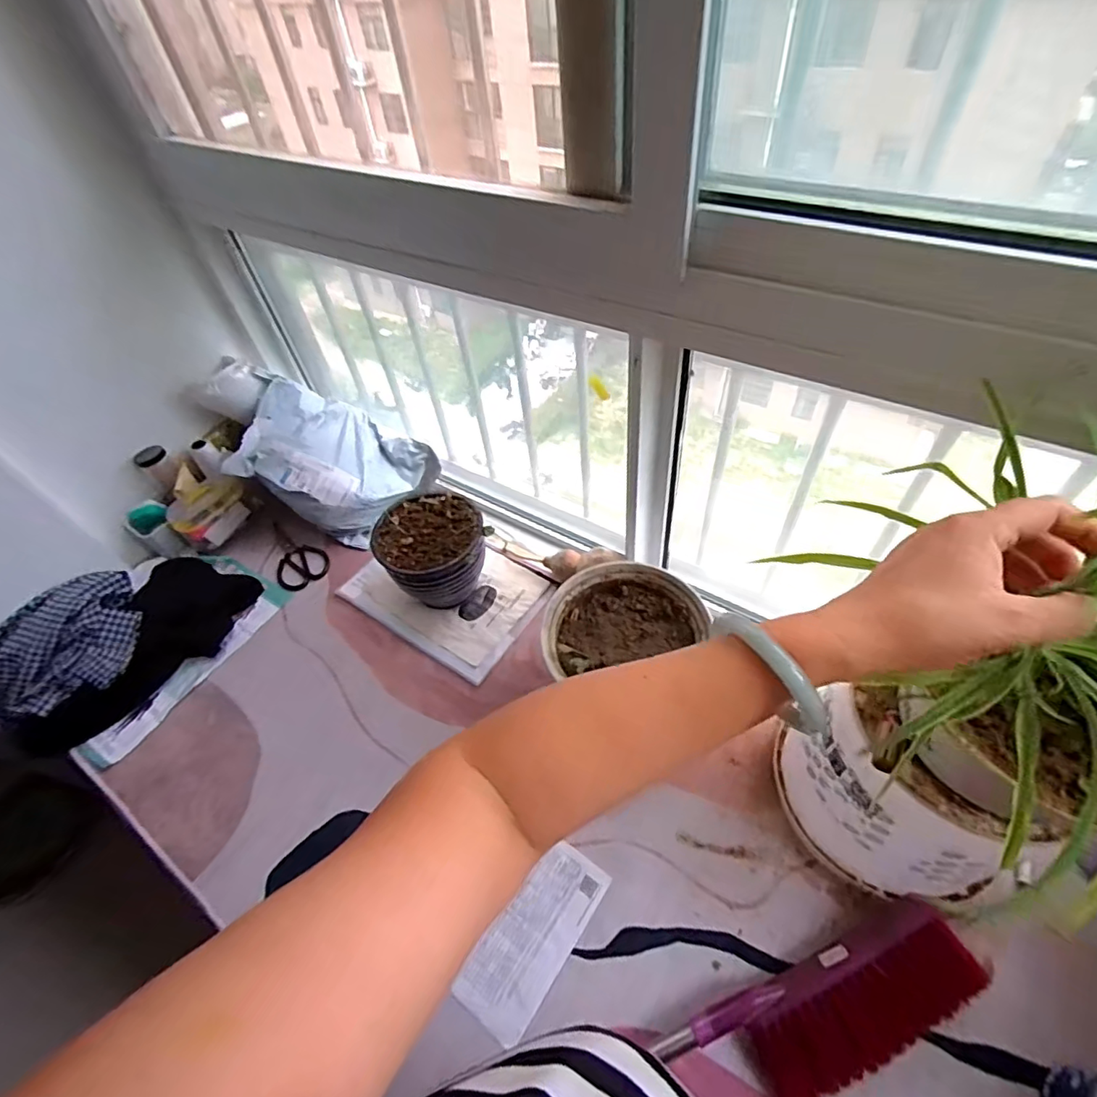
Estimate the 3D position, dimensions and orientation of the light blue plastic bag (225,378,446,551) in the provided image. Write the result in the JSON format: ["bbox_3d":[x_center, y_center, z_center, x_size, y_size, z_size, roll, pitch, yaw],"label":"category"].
[{"bbox_3d":[-0.451,-0.170,1.119,0.338,0.178,0.292,29,60,25],"label":"light blue plastic bag"}]

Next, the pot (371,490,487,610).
[{"bbox_3d":[-0.196,0.016,0.957,0.167,0.165,0.161,-3,52,4],"label":"pot"}]

